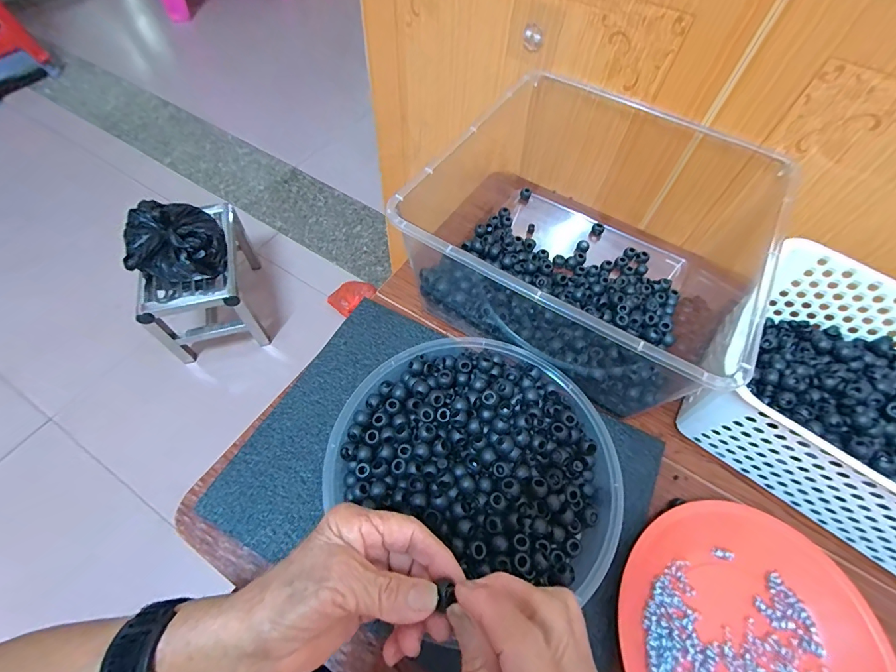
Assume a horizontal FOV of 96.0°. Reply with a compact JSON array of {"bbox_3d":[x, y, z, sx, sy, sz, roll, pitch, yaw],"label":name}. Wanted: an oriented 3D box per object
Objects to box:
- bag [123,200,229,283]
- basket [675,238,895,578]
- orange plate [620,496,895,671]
[{"bbox_3d":[-0.585,-0.204,0.865,0.176,0.102,0.210,-19,62,-14],"label":"bag"},{"bbox_3d":[0.389,0.082,0.345,0.280,0.109,0.198,36,64,16],"label":"basket"},{"bbox_3d":[0.223,0.231,0.299,0.186,0.024,0.193,2,59,-3],"label":"orange plate"}]

